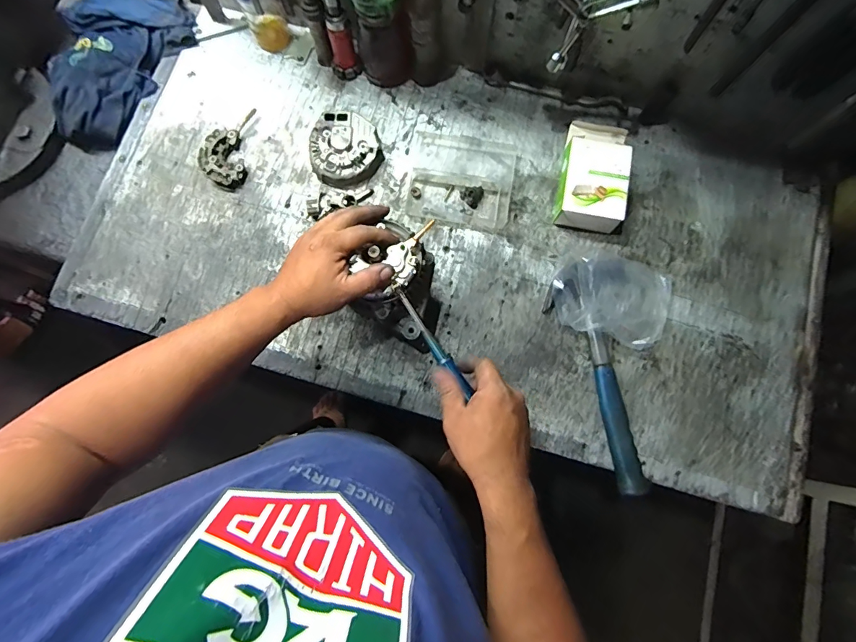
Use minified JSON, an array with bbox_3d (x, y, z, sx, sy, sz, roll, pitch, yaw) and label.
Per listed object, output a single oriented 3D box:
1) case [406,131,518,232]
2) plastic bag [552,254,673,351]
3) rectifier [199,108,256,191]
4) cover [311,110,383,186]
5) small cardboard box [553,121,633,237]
[{"bbox_3d":[0.056,-0.229,0.688,0.162,0.017,0.147,12,80,3],"label":"case"},{"bbox_3d":[0.274,-0.035,0.628,0.175,0.057,0.126,13,80,3],"label":"plastic bag"},{"bbox_3d":[-0.328,-0.281,0.692,0.070,0.020,0.136,1,80,1],"label":"rectifier"},{"bbox_3d":[-0.133,-0.274,0.685,0.114,0.038,0.113,-16,80,-2],"label":"cover"},{"bbox_3d":[0.256,-0.229,0.664,0.094,0.057,0.179,9,80,2],"label":"small cardboard box"}]

